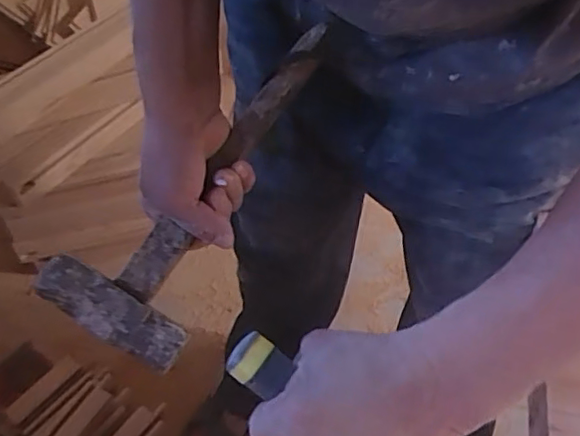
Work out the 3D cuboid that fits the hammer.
[{"bbox_3d":[-0.071,-0.038,0.494,0.112,0.051,0.313,30,82,20],"label":"hammer"}]

